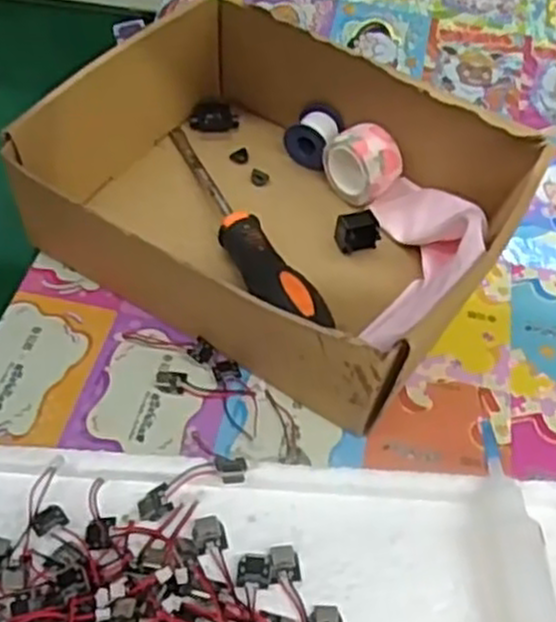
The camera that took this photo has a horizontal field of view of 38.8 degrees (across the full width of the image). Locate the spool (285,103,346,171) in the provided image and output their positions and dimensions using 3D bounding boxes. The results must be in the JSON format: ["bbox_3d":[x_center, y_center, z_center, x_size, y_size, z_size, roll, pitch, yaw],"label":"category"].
[{"bbox_3d":[0.021,-0.103,0.470,0.030,0.027,0.031,24,55,13],"label":"spool"}]

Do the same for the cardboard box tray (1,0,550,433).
[{"bbox_3d":[0.001,-0.062,0.410,0.216,0.068,0.175,29,57,16],"label":"cardboard box tray"}]

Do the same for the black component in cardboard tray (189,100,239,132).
[{"bbox_3d":[-0.040,-0.122,0.490,0.029,0.011,0.022,-5,54,-8],"label":"black component in cardboard tray"}]

